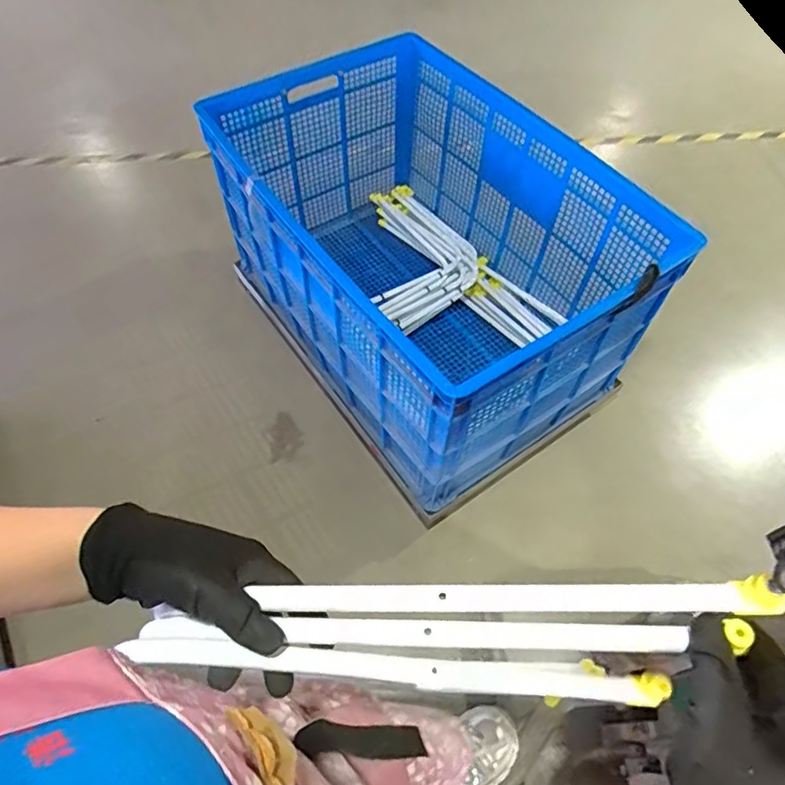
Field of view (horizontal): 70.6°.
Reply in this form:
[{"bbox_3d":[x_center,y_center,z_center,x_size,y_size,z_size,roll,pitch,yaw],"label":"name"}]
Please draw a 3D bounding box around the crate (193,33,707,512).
[{"bbox_3d":[0.077,-0.354,1.467,0.704,0.602,1.048,-33,64,-20],"label":"crate"}]

